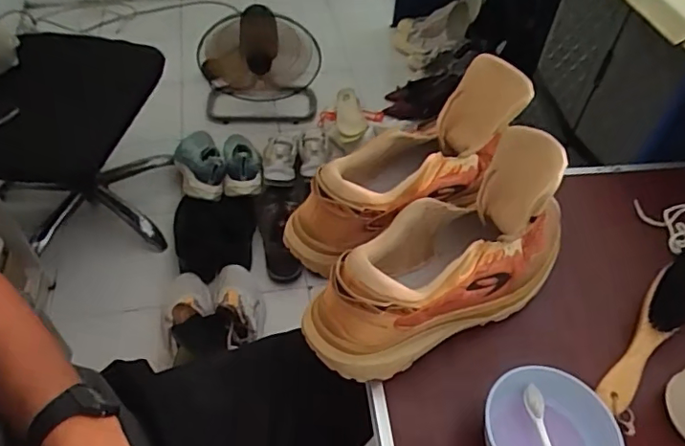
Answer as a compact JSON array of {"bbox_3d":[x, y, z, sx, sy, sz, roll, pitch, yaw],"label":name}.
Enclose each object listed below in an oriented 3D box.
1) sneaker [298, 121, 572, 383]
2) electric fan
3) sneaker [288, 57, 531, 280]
[{"bbox_3d":[0.098,0.028,0.502,0.291,0.177,0.107,-25,55,-22],"label":"sneaker"},{"bbox_3d":[-0.269,-0.499,1.668,0.391,0.327,0.259,2,50,-1],"label":"electric fan"},{"bbox_3d":[0.060,-0.055,0.592,0.288,0.141,0.112,-37,60,-14],"label":"sneaker"}]

